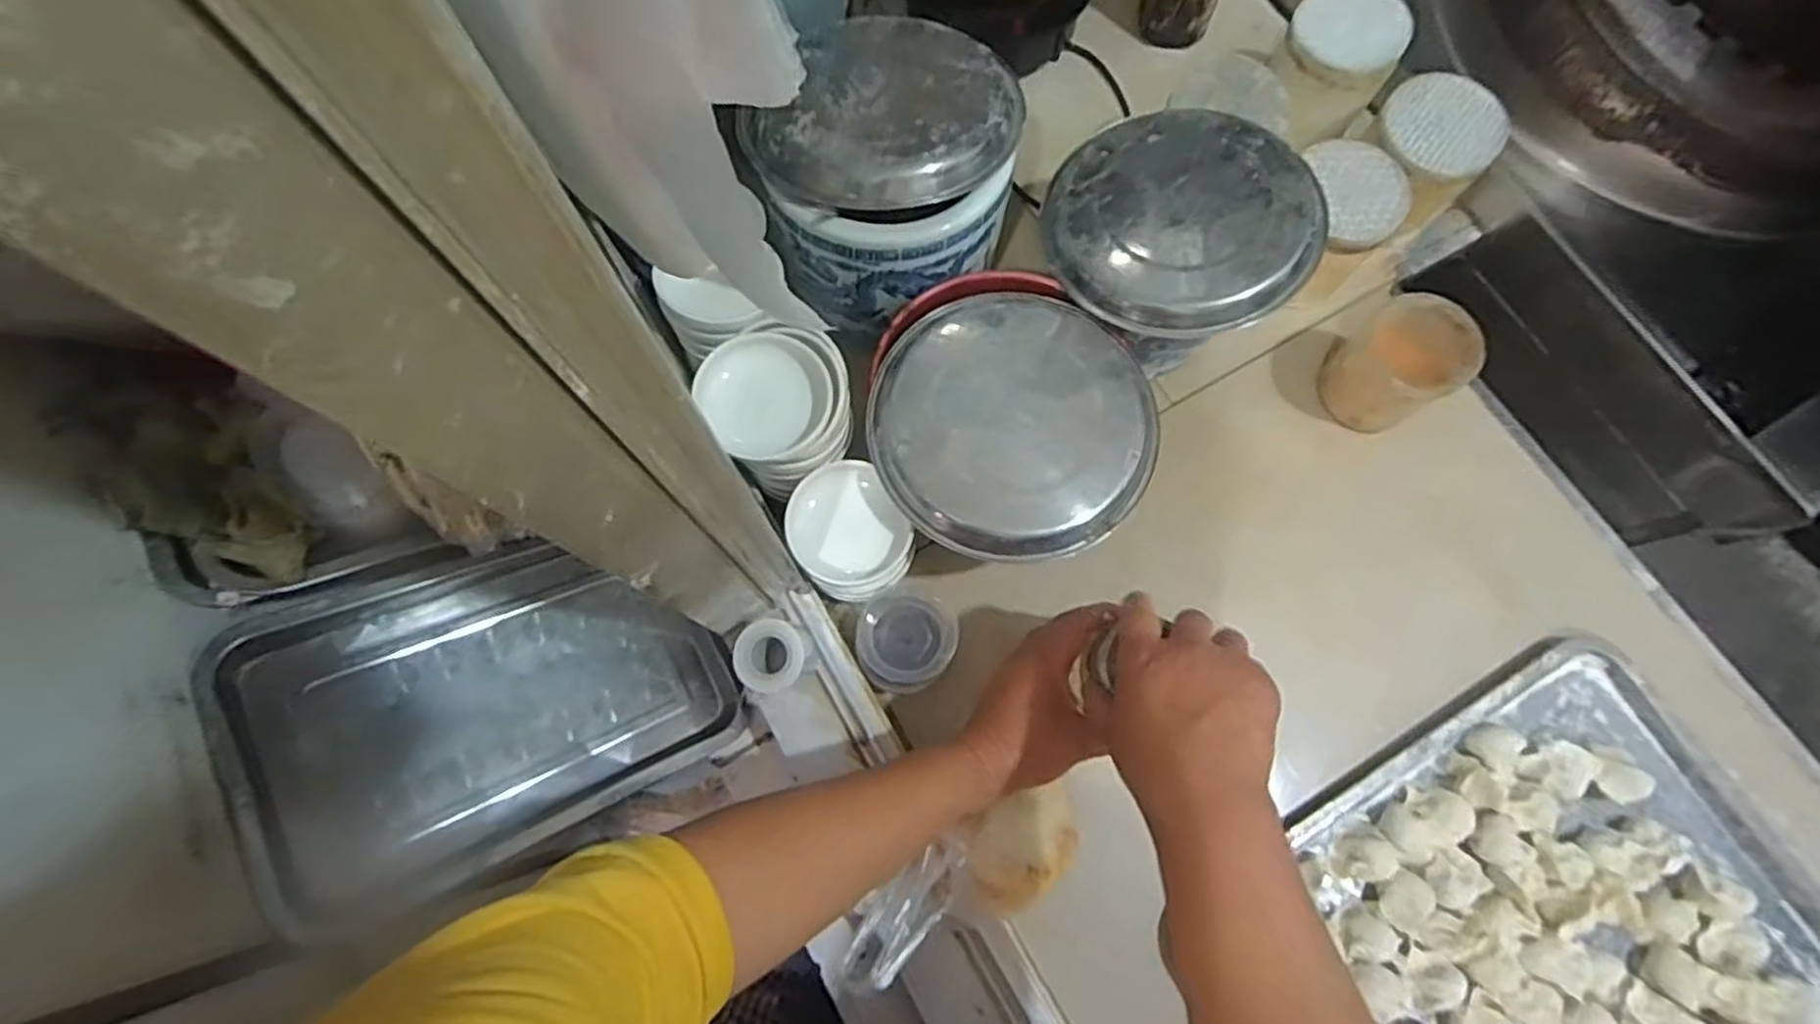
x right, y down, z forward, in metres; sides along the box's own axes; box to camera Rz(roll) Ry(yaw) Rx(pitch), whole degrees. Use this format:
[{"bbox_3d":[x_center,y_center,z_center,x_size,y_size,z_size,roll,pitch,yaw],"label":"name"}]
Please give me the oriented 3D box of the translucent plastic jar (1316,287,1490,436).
[{"bbox_3d":[0.404,-0.123,0.643,0.088,0.093,0.084,0,74,0],"label":"translucent plastic jar"}]

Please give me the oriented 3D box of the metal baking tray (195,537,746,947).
[{"bbox_3d":[-0.285,0.126,0.537,0.289,0.030,0.198,-22,78,-36],"label":"metal baking tray"}]

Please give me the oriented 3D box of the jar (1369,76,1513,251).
[{"bbox_3d":[0.444,-0.308,0.675,0.092,0.105,0.100,0,74,0],"label":"jar"}]

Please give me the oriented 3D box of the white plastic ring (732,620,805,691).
[{"bbox_3d":[-0.097,0.101,0.534,0.045,0.033,0.046,0,74,0],"label":"white plastic ring"}]

